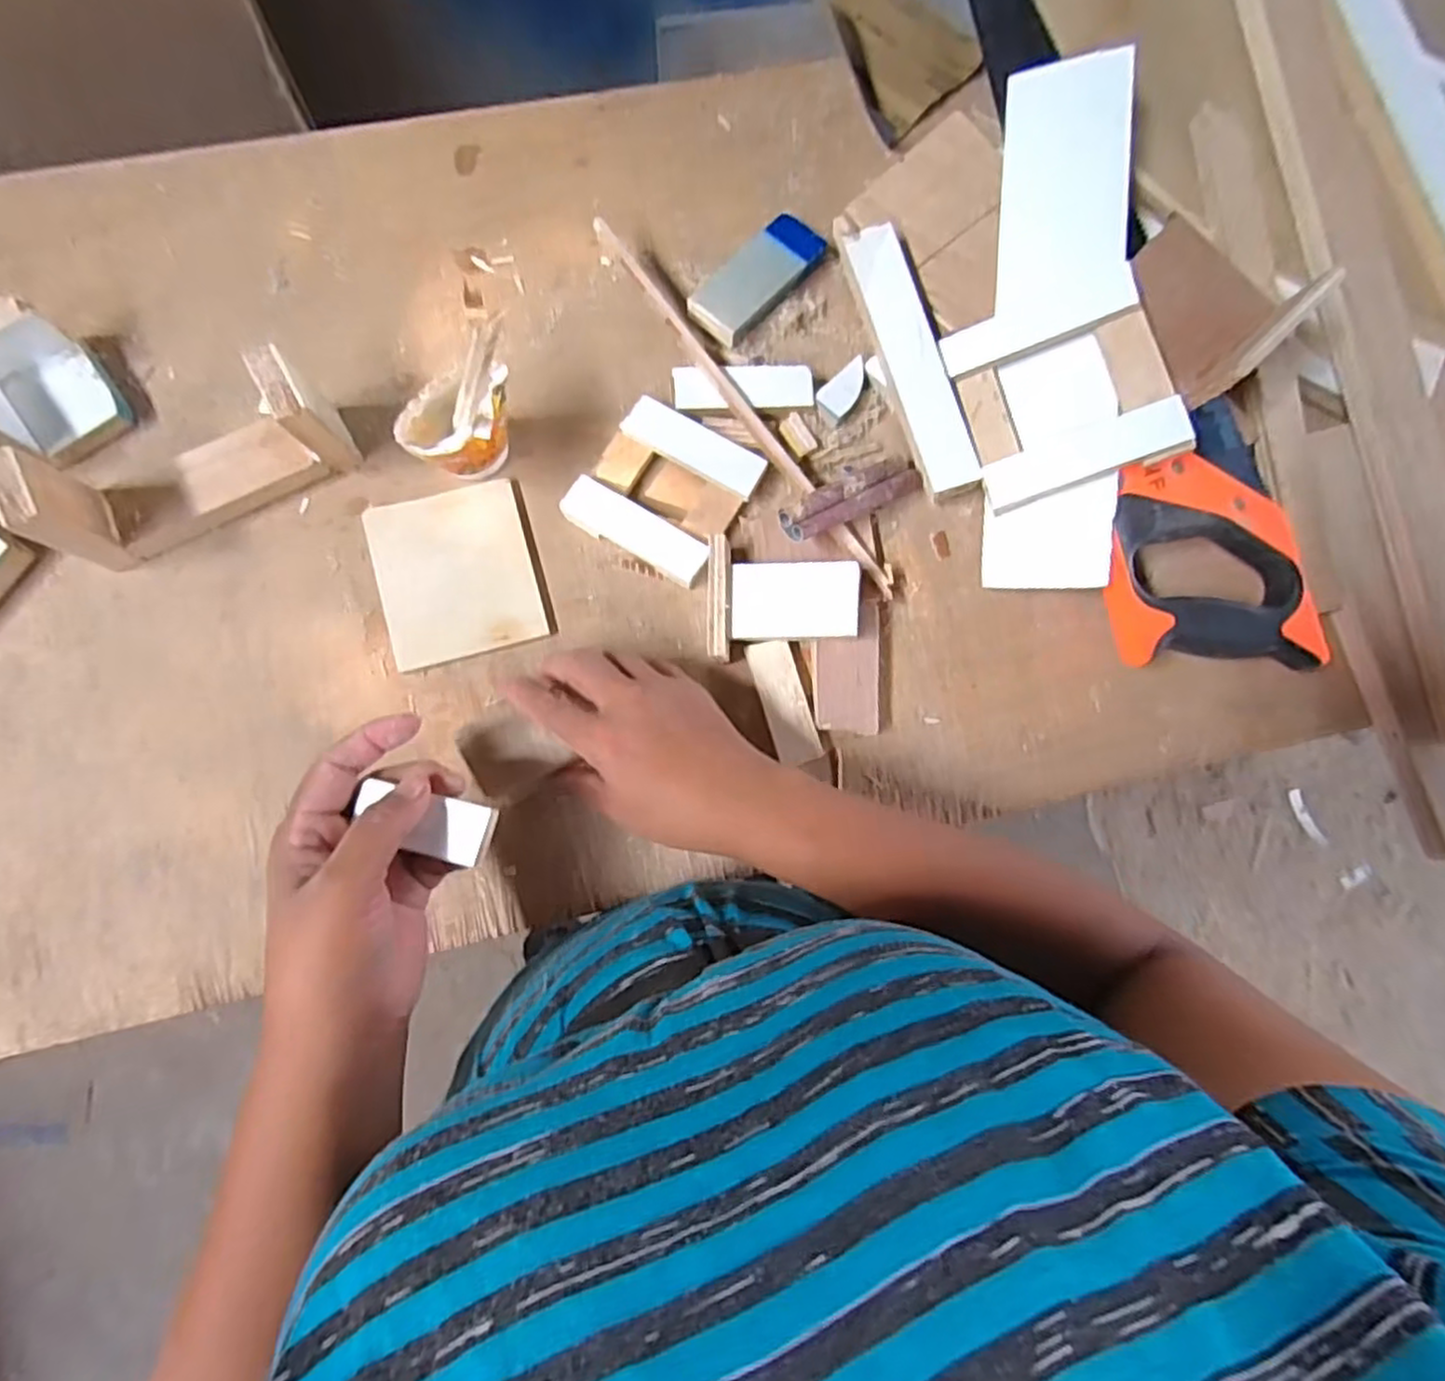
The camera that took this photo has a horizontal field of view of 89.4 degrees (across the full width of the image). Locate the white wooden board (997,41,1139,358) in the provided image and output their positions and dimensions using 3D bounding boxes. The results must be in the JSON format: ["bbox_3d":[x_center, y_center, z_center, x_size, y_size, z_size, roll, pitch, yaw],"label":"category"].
[{"bbox_3d":[0.209,-0.299,0.446,0.074,0.010,0.179,-1,84,27],"label":"white wooden board"}]

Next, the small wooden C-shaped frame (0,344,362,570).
[{"bbox_3d":[-0.297,-0.126,0.405,0.157,0.074,0.048,-29,86,-7],"label":"small wooden C-shaped frame"}]

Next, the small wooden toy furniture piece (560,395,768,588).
[{"bbox_3d":[-0.035,-0.124,0.452,0.090,0.017,0.090,31,82,0],"label":"small wooden toy furniture piece"}]

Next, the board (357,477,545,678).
[{"bbox_3d":[-0.161,-0.070,0.441,0.090,0.009,0.100,-15,84,-6],"label":"board"}]

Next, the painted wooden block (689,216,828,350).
[{"bbox_3d":[0.022,-0.267,0.471,0.041,0.021,0.093,44,82,2],"label":"painted wooden block"}]

